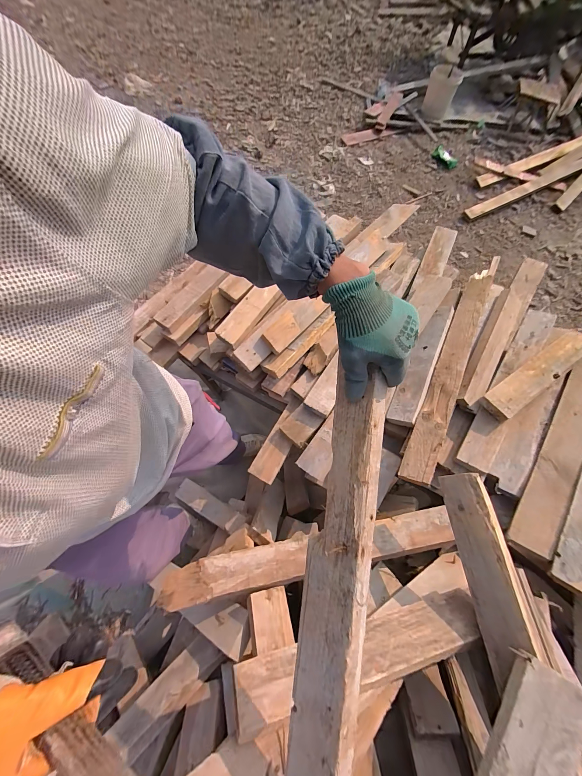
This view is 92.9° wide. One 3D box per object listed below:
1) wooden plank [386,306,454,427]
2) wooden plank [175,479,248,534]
[{"bbox_3d":[0.423,-0.087,0.897,0.083,0.027,0.458,17,72,33],"label":"wooden plank"},{"bbox_3d":[-0.327,0.462,1.088,0.411,0.033,0.079,10,63,37],"label":"wooden plank"}]

